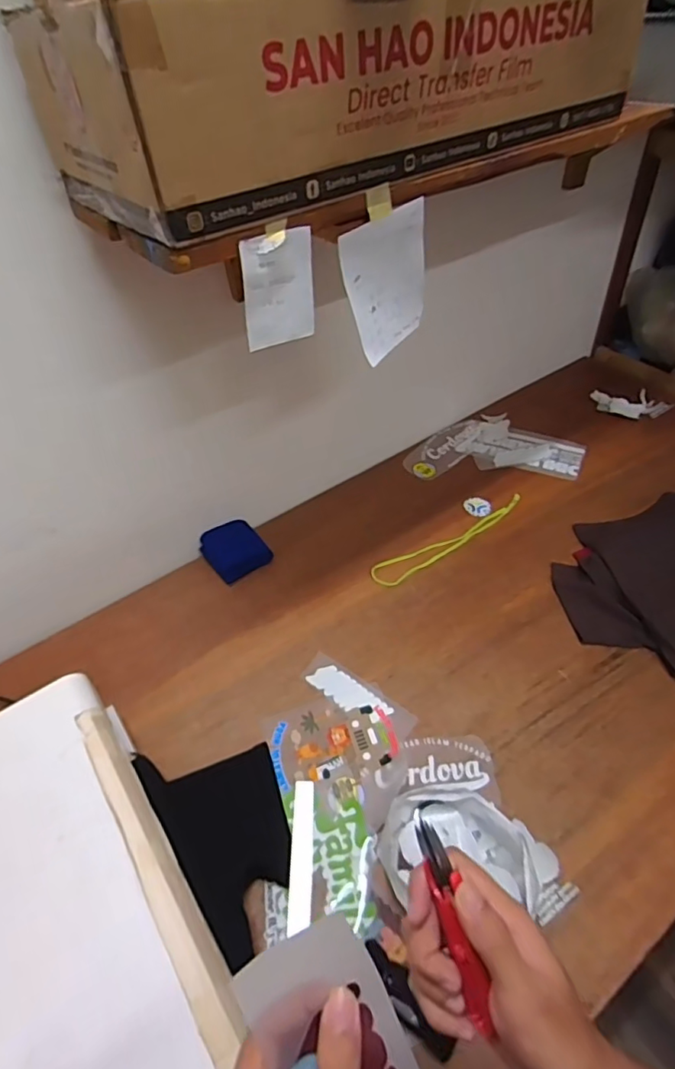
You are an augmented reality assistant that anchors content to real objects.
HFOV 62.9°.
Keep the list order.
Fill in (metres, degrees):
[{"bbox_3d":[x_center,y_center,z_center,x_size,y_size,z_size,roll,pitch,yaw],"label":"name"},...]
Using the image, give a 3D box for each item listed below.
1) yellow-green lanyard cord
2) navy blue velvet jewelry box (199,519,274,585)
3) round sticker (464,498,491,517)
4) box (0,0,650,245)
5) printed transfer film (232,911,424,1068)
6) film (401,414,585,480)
[{"bbox_3d":[0.232,0.009,1.098,0.368,0.011,0.057,-25,50,-18],"label":"yellow-green lanyard cord"},{"bbox_3d":[-0.202,0.027,1.091,0.113,0.035,0.120,-31,52,-23],"label":"navy blue velvet jewelry box"},{"bbox_3d":[0.295,-0.059,1.167,0.049,0.006,0.056,-25,52,-5],"label":"round sticker"},{"bbox_3d":[0.024,-0.489,0.578,0.593,0.151,0.259,-29,52,-22],"label":"box"},{"bbox_3d":[0.021,0.281,0.268,0.060,0.032,0.186,-30,90,-20],"label":"printed transfer film"},{"bbox_3d":[0.357,-0.204,1.288,0.387,0.014,0.208,0,47,4],"label":"film"}]

